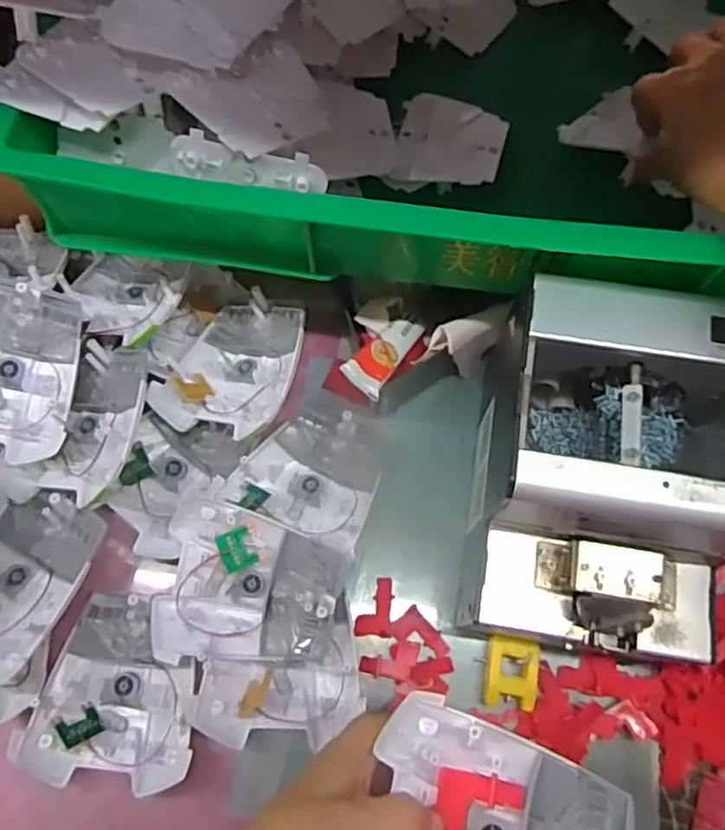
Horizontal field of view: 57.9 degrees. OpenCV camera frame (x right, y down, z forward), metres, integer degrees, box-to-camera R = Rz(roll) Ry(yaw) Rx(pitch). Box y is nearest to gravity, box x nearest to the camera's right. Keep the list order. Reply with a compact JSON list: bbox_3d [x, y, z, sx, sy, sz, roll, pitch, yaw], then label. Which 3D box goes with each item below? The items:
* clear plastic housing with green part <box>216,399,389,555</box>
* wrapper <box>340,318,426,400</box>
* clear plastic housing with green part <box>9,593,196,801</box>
[{"bbox_3d":[-0.032,0.033,0.441,0.091,0.029,0.097,22,73,8],"label":"clear plastic housing with green part"},{"bbox_3d":[0.016,-0.041,0.428,0.027,0.009,0.078,31,49,11],"label":"wrapper"},{"bbox_3d":[-0.147,0.167,0.399,0.095,0.022,0.104,7,71,3],"label":"clear plastic housing with green part"}]

